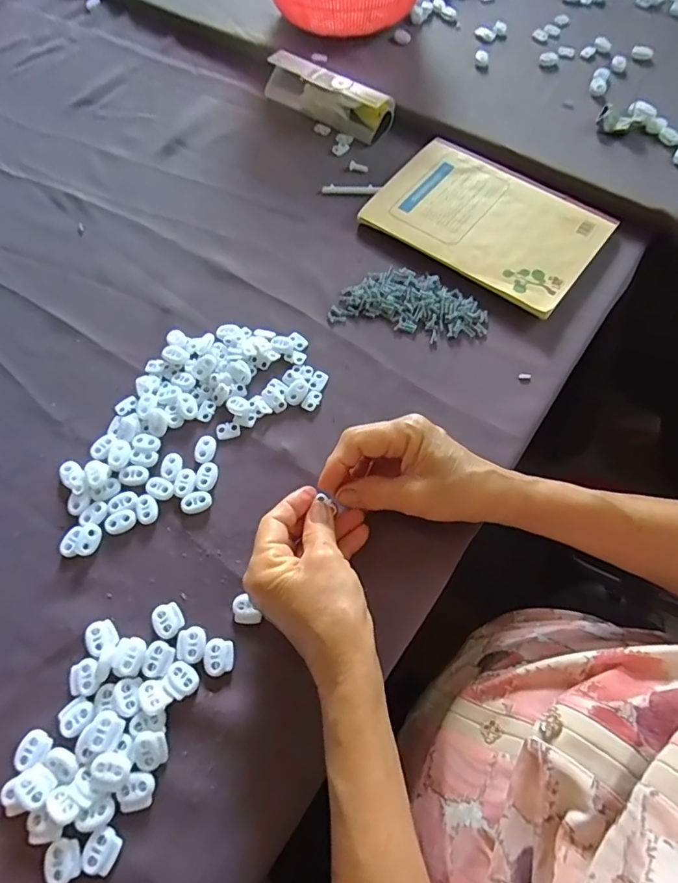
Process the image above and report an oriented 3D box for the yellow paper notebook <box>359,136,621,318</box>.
[{"bbox_3d":[0.139,-0.213,0.480,0.207,0.015,0.143,35,71,16],"label":"yellow paper notebook"}]

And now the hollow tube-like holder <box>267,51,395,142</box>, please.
[{"bbox_3d":[-0.014,-0.382,0.550,0.156,0.037,0.042,32,70,16],"label":"hollow tube-like holder"}]

